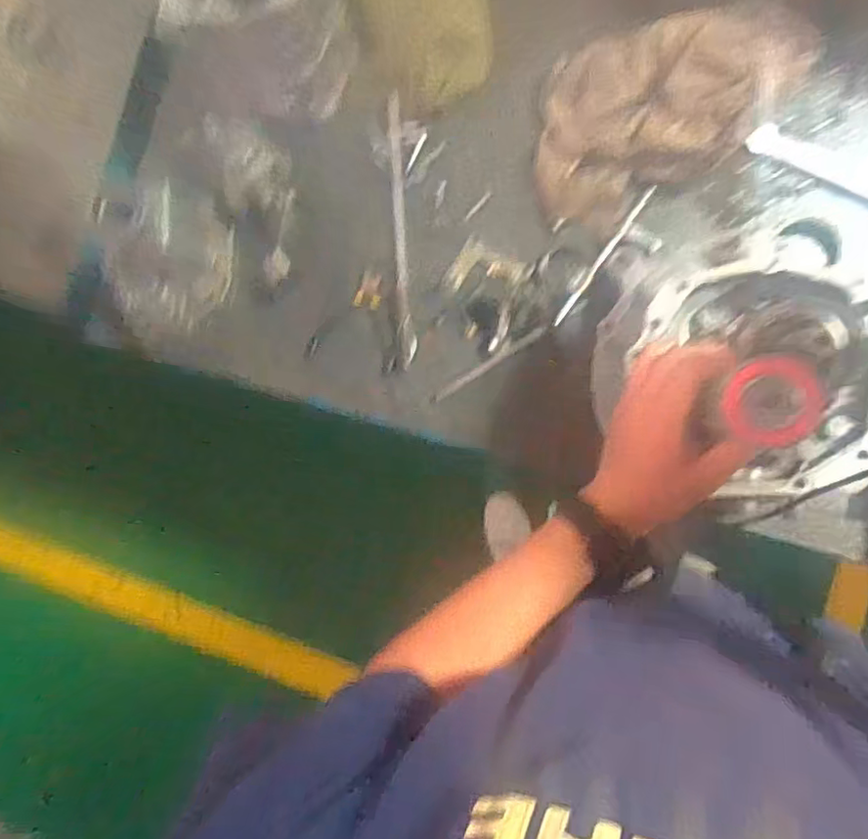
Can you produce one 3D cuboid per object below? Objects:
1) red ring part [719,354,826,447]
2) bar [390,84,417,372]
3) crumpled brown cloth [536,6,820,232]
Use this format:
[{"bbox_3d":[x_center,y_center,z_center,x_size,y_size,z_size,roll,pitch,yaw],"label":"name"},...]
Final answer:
[{"bbox_3d":[0.187,-0.010,0.325,0.050,0.006,0.049,0,86,7],"label":"red ring part"},{"bbox_3d":[-0.045,-0.251,0.785,0.021,0.021,0.362,-4,86,7],"label":"bar"},{"bbox_3d":[0.294,-0.374,0.728,0.310,0.064,0.251,6,87,8],"label":"crumpled brown cloth"}]

